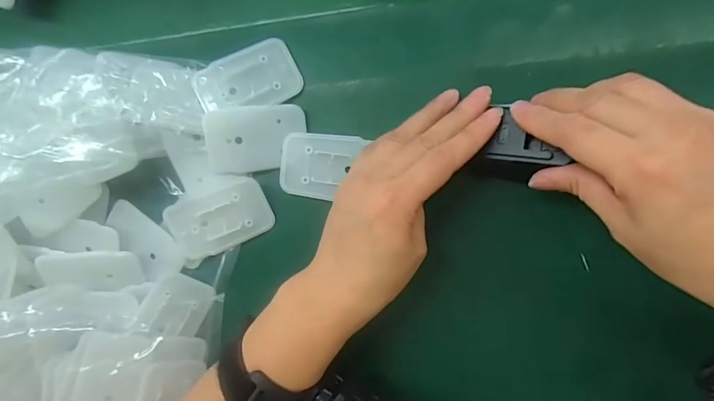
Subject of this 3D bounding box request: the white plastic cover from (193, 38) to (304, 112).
[{"bbox_3d":[-0.074,-0.081,0.293,0.067,0.004,0.043,-28,89,-7],"label":"white plastic cover"}]

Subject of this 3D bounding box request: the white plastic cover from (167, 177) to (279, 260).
[{"bbox_3d":[-0.097,0.013,0.298,0.067,0.010,0.043,-21,88,8],"label":"white plastic cover"}]

